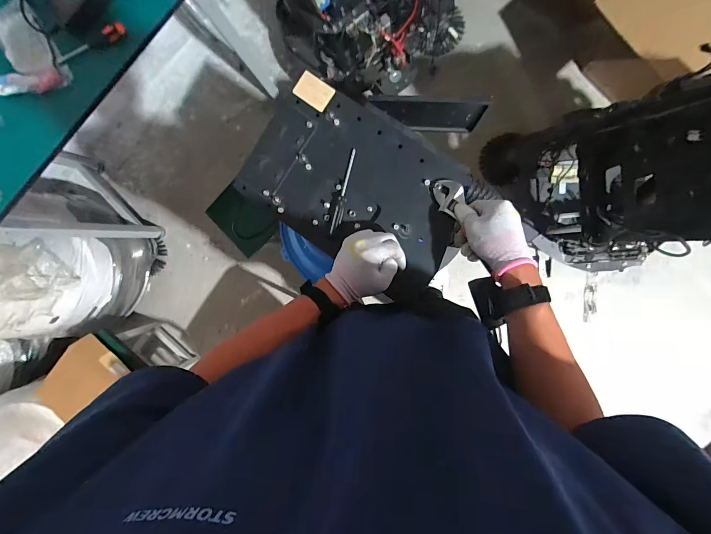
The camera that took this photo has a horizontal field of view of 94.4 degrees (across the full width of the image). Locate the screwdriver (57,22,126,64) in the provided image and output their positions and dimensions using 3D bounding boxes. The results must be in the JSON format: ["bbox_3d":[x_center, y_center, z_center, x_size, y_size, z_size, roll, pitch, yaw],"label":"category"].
[{"bbox_3d":[-0.615,-0.516,0.764,0.184,0.023,0.028,-19,90,8],"label":"screwdriver"}]

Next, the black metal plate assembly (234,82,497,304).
[{"bbox_3d":[0.004,-0.128,0.526,0.349,0.023,0.229,35,97,5],"label":"black metal plate assembly"}]

